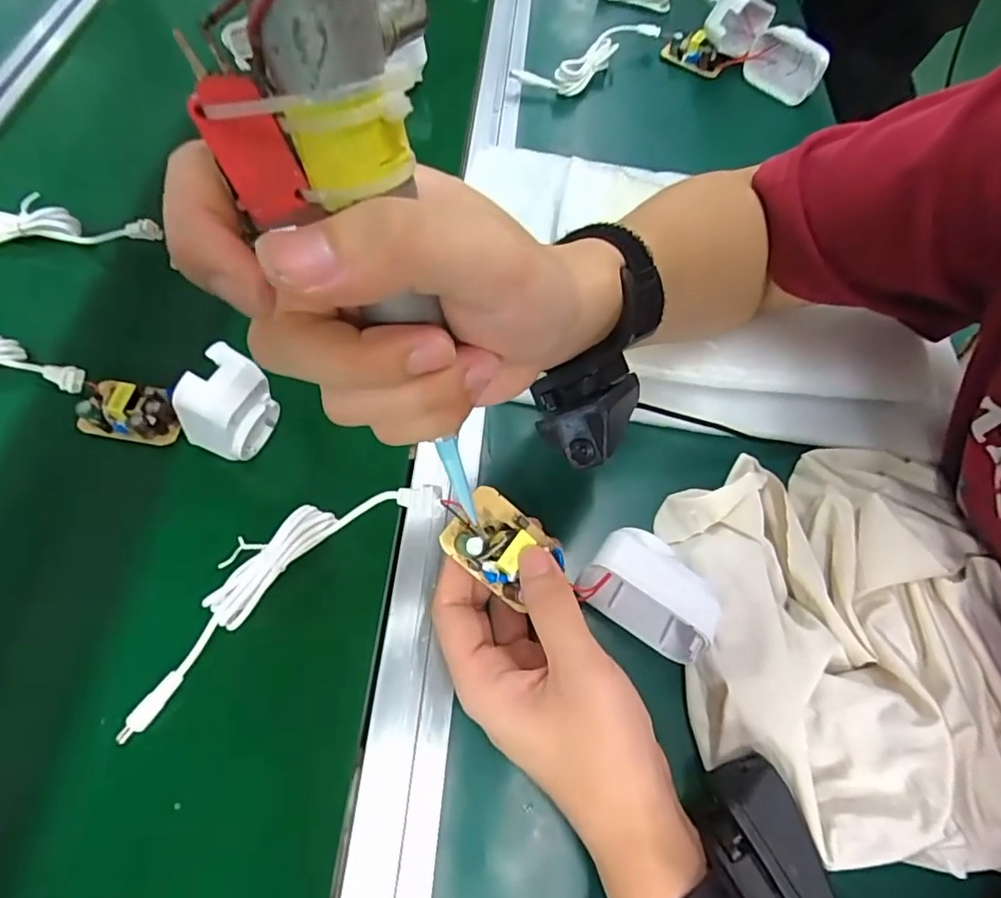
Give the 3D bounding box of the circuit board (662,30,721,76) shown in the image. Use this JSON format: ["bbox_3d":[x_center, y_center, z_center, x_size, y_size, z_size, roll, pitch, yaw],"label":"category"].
[{"bbox_3d":[0.188,-0.389,0.551,0.060,0.027,0.016,37,69,17],"label":"circuit board"}]

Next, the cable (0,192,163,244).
[{"bbox_3d":[-0.350,-0.160,0.415,0.200,0.030,0.037,-7,63,-3],"label":"cable"}]

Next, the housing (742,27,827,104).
[{"bbox_3d":[0.269,-0.361,0.530,0.069,0.047,0.027,39,69,18],"label":"housing"}]

